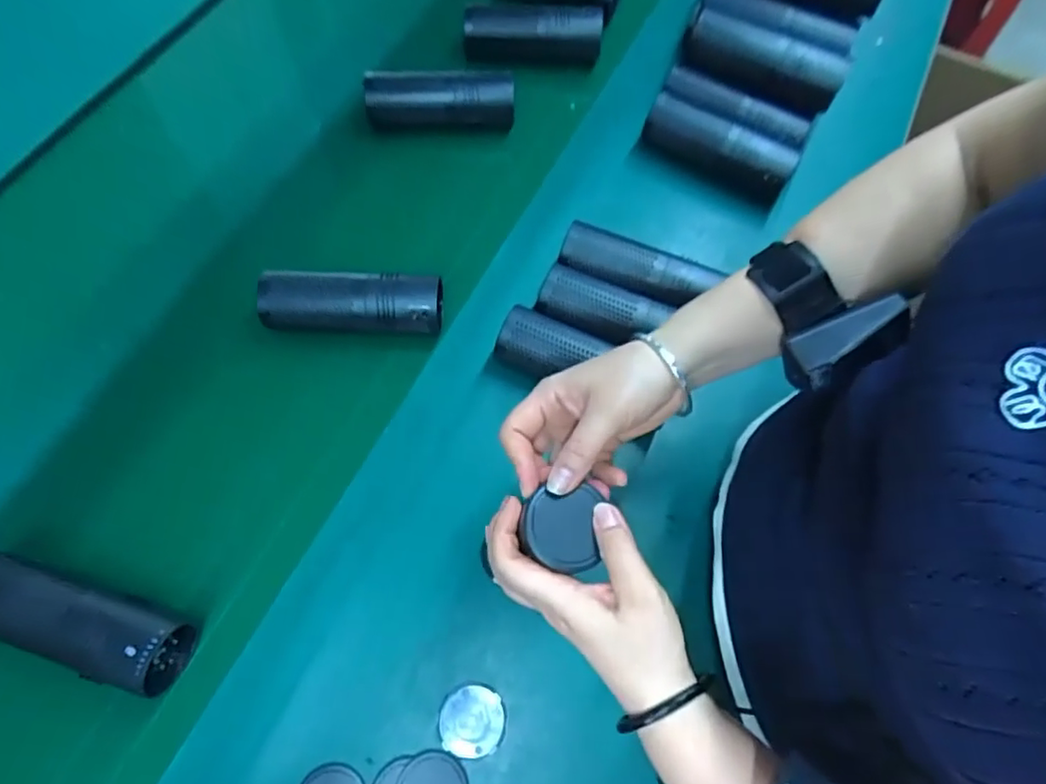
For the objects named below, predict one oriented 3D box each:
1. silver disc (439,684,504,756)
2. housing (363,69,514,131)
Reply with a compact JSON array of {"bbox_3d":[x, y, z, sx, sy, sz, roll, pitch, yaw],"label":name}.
[{"bbox_3d":[-0.038,0.245,0.447,0.046,0.004,0.045,5,64,0],"label":"silver disc"},{"bbox_3d":[-0.087,-0.326,0.669,0.152,0.049,0.055,-7,67,-6],"label":"housing"}]

